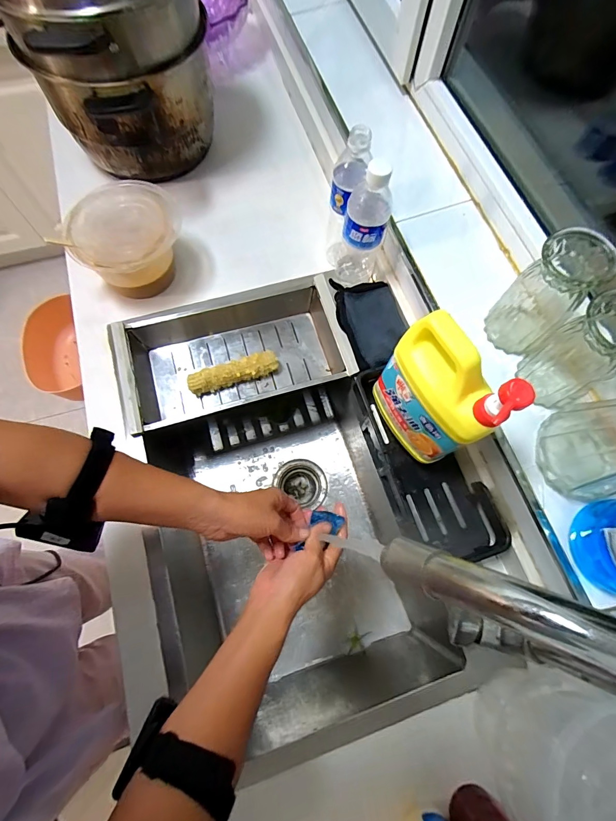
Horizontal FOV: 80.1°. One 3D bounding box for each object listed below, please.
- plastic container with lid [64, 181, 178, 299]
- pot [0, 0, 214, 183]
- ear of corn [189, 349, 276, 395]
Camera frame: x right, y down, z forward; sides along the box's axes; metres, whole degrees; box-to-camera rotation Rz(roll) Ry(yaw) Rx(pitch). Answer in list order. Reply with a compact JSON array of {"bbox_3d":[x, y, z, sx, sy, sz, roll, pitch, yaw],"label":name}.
[{"bbox_3d":[-0.291,-0.275,0.609,0.159,0.102,0.159,-11,71,-6],"label":"plastic container with lid"},{"bbox_3d":[-0.288,-0.572,0.553,0.250,0.316,0.286,-12,71,-6],"label":"pot"},{"bbox_3d":[-0.131,-0.068,0.644,0.155,0.029,0.036,-17,72,-8],"label":"ear of corn"}]

